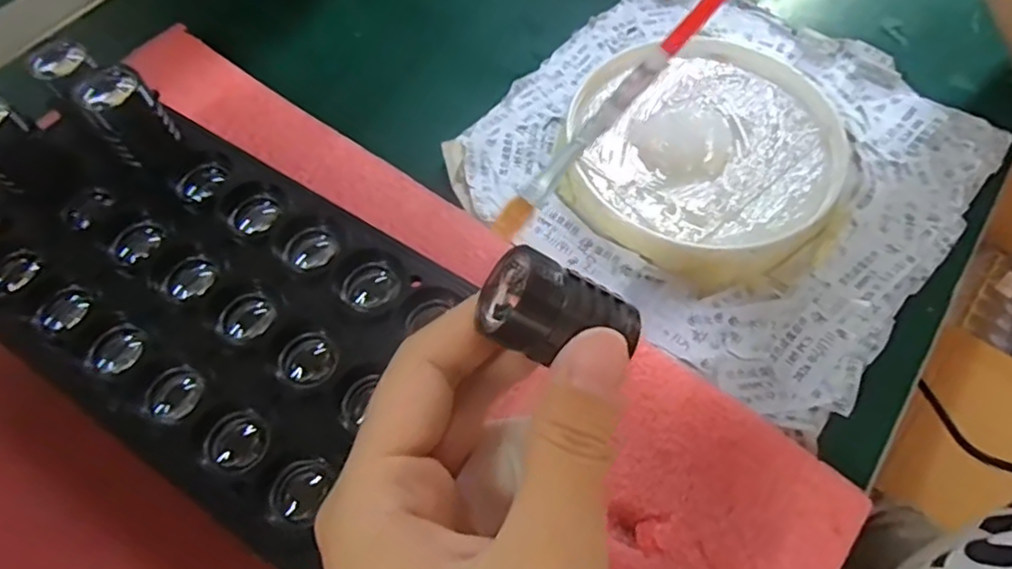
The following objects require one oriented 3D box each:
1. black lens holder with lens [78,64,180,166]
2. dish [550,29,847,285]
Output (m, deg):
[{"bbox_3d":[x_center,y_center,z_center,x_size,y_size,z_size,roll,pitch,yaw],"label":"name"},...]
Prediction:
[{"bbox_3d":[-0.133,-0.060,0.222,0.021,0.028,0.023,-38,67,-18],"label":"black lens holder with lens"},{"bbox_3d":[0.090,-0.060,0.278,0.119,0.019,0.118,-1,61,1],"label":"dish"}]

